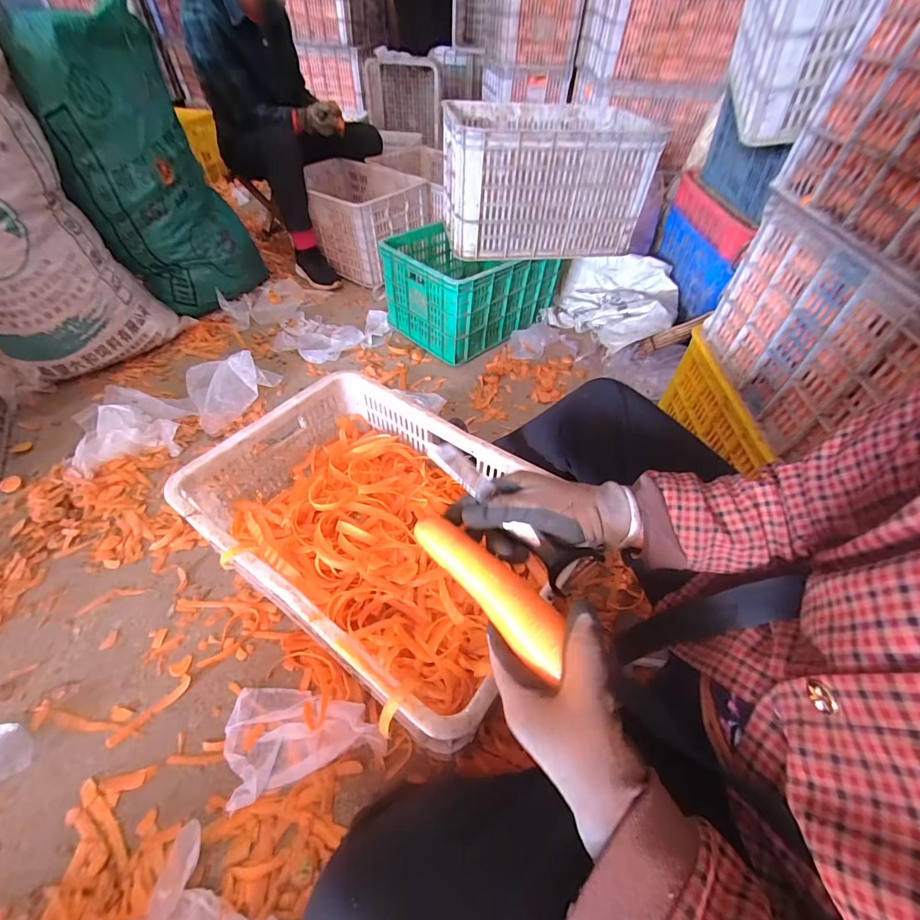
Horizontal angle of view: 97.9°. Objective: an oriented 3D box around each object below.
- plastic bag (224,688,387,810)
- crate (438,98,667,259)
[{"bbox_3d":[-0.224,0.401,0.570,0.240,0.039,0.139,-7,49,9],"label":"plastic bag"},{"bbox_3d":[0.220,-0.789,1.133,0.509,0.270,0.361,-3,50,-6],"label":"crate"}]

